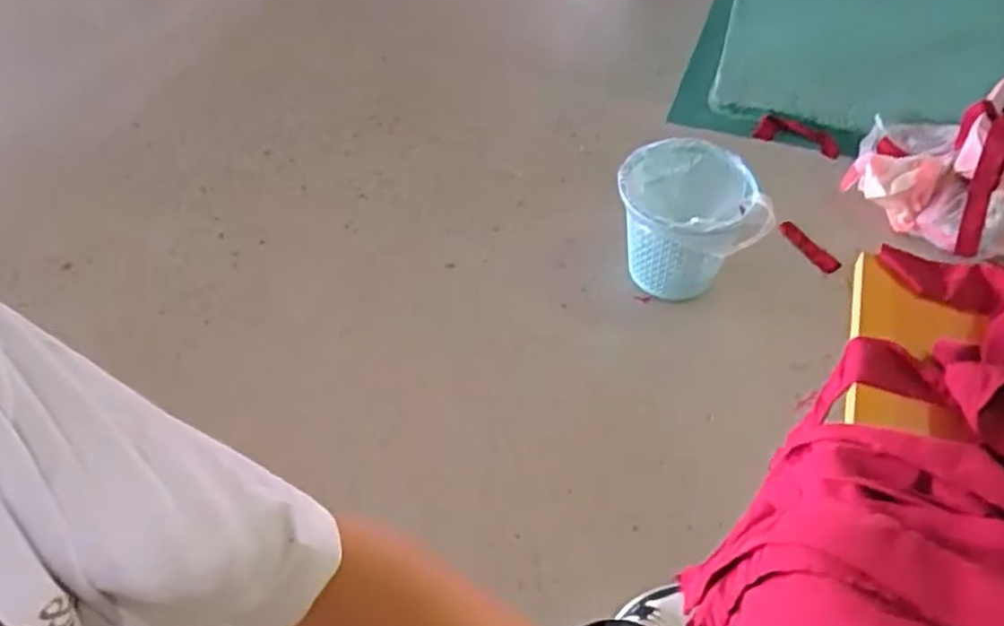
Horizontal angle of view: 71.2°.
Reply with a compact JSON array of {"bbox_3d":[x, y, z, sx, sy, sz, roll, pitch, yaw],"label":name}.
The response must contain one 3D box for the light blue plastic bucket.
[{"bbox_3d":[0.374,-0.176,1.436,0.281,0.248,0.243,8,50,9],"label":"light blue plastic bucket"}]

